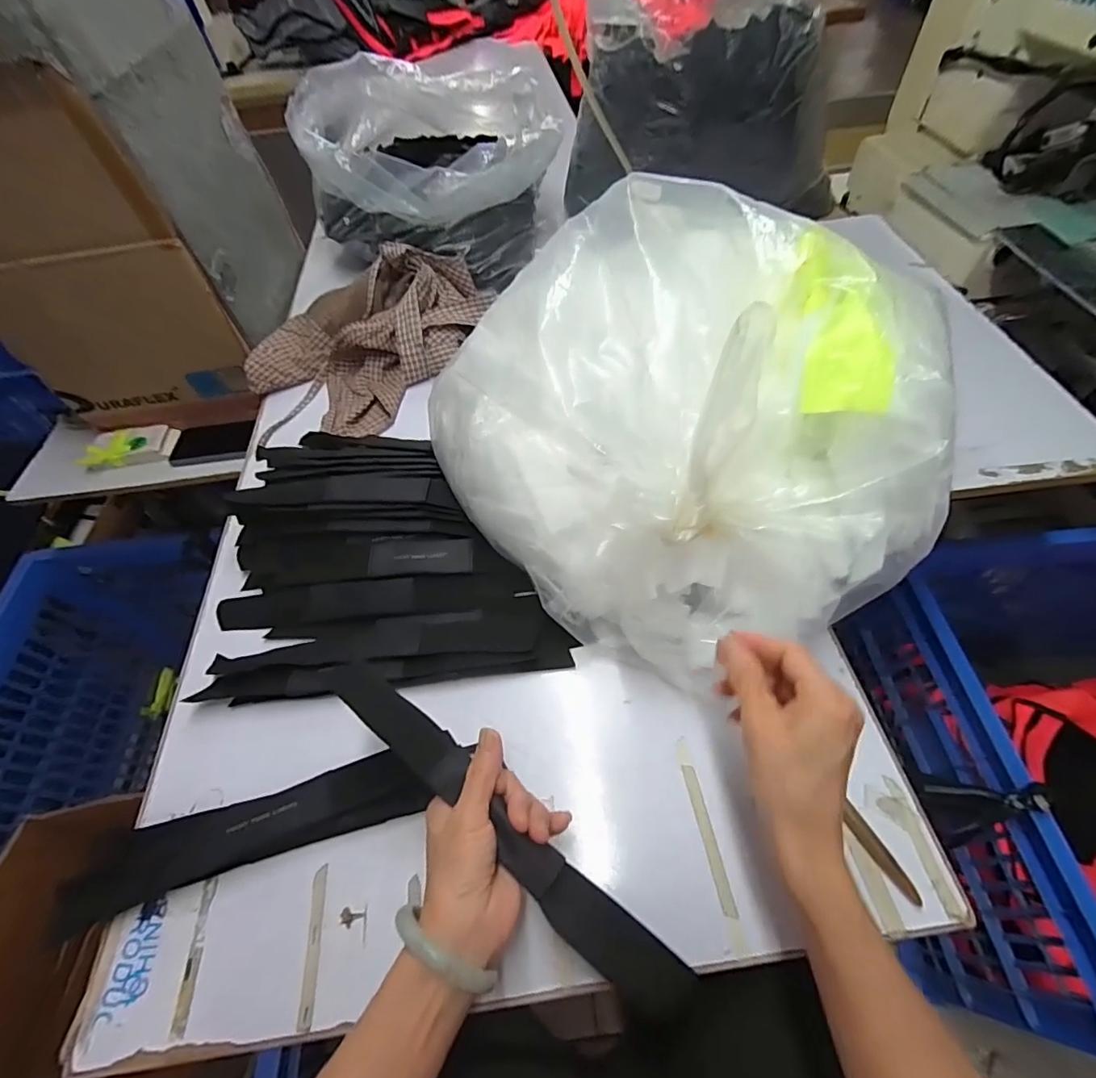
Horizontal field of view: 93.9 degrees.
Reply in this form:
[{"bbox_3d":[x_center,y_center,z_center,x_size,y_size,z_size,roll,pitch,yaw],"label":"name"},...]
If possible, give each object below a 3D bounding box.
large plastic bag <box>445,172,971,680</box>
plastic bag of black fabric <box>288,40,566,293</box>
[{"bbox_3d":[0.084,-0.080,0.415,0.254,0.263,0.352,-29,57,-15],"label":"large plastic bag"},{"bbox_3d":[-0.182,-0.641,0.855,0.387,0.213,0.343,11,56,13],"label":"plastic bag of black fabric"}]

